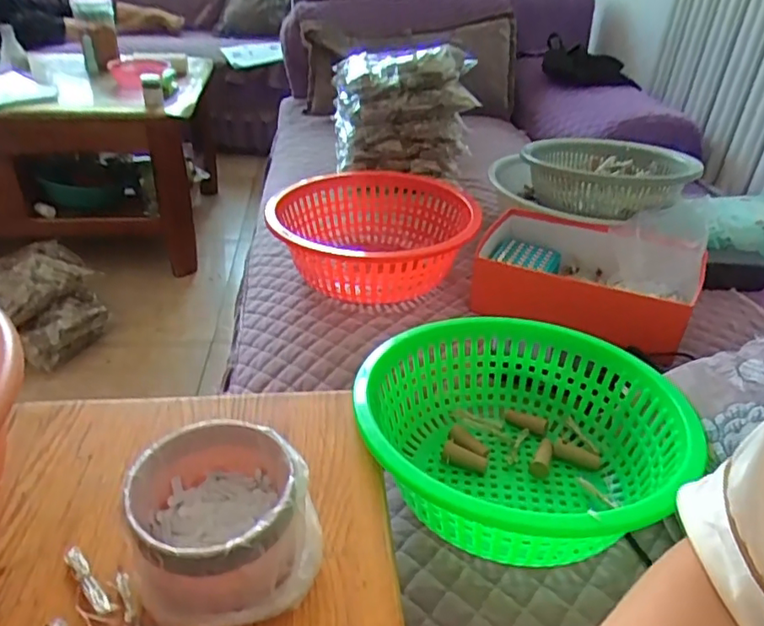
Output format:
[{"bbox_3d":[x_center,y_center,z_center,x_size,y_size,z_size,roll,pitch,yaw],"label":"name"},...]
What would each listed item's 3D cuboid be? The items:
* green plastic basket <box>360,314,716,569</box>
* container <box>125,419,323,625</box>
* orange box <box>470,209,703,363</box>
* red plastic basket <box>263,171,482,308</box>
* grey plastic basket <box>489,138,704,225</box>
[{"bbox_3d":[0.134,0.129,0.606,0.315,0.130,0.306,4,33,-2],"label":"green plastic basket"},{"bbox_3d":[-0.112,0.149,0.426,0.131,0.075,0.120,0,33,-8],"label":"container"},{"bbox_3d":[0.292,-0.062,0.872,0.309,0.100,0.220,18,35,19],"label":"orange box"},{"bbox_3d":[-0.018,-0.122,0.947,0.300,0.125,0.332,5,32,0],"label":"red plastic basket"},{"bbox_3d":[0.380,-0.237,1.041,0.302,0.100,0.306,-5,34,-15],"label":"grey plastic basket"}]

